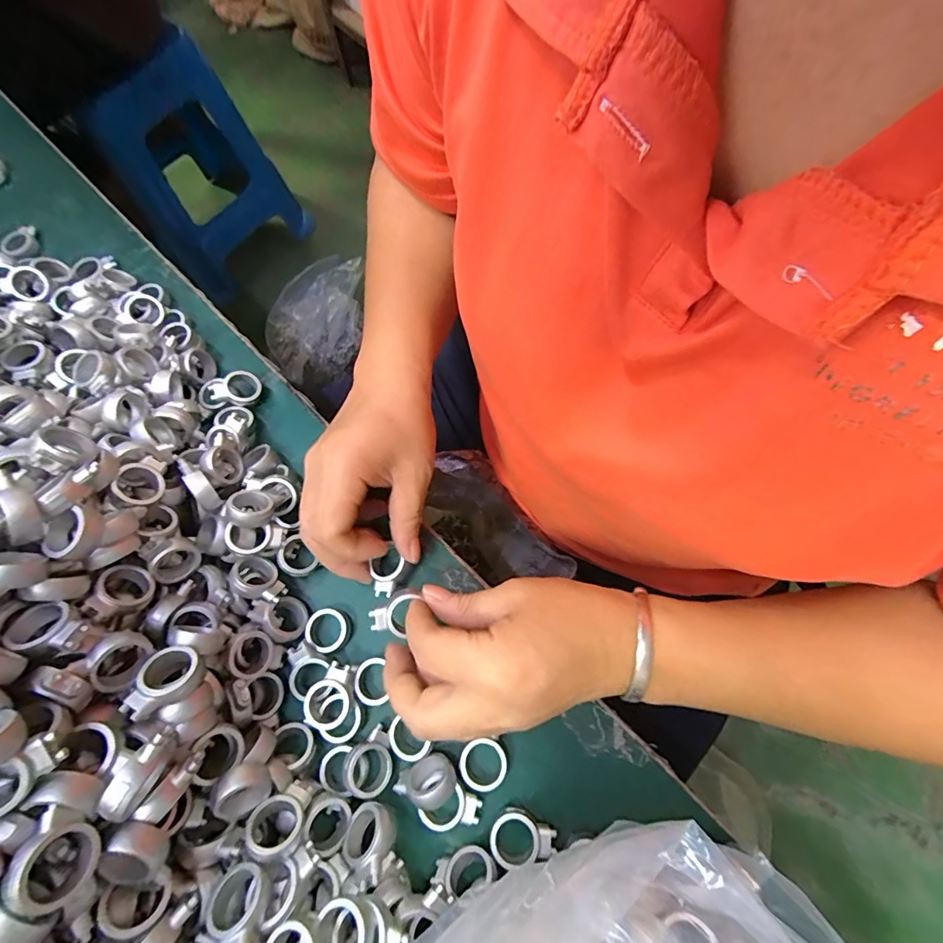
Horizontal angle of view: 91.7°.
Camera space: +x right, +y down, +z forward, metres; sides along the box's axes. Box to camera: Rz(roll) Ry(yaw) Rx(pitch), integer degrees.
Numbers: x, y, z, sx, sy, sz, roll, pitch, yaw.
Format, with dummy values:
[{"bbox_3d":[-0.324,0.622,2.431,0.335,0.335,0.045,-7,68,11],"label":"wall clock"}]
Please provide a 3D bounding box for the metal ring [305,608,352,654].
[{"bbox_3d":[-0.089,0.098,0.285,0.026,0.010,0.026,-1,71,2],"label":"metal ring"}]

